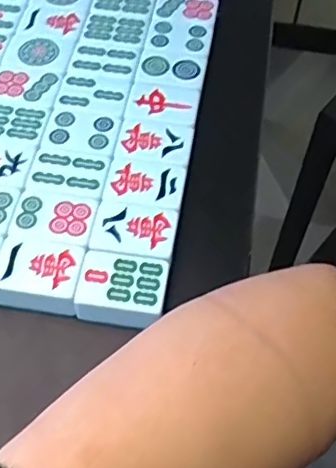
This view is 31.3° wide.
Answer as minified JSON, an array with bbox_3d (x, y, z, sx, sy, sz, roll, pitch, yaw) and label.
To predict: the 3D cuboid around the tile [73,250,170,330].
[{"bbox_3d":[-0.027,0.035,0.362,0.052,0.022,0.042,9,61,6],"label":"tile"}]

